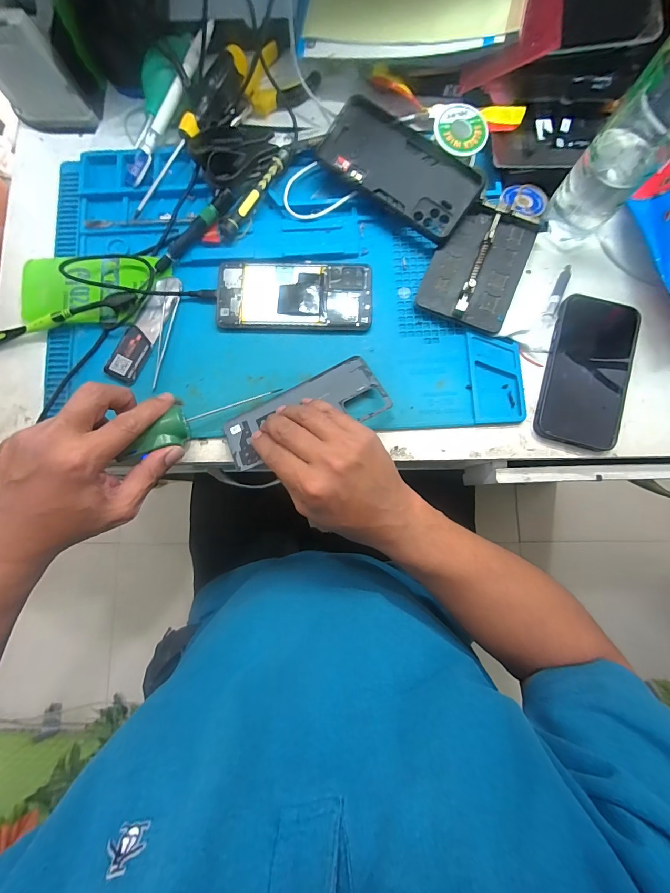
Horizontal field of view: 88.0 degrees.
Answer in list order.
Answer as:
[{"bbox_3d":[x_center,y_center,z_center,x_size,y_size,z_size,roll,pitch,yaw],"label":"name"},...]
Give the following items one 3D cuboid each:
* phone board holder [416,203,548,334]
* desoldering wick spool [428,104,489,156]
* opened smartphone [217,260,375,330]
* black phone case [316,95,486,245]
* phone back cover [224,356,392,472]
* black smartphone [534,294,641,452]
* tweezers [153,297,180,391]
[{"bbox_3d":[0.145,-0.183,0.344,0.088,0.016,0.125,23,83,4],"label":"phone board holder"},{"bbox_3d":[0.124,-0.318,0.346,0.052,0.014,0.061,0,82,1],"label":"desoldering wick spool"},{"bbox_3d":[-0.041,-0.155,0.355,0.156,0.006,0.072,0,82,1],"label":"opened smartphone"},{"bbox_3d":[0.066,-0.284,0.350,0.164,0.011,0.077,36,88,2],"label":"black phone case"},{"bbox_3d":[-0.029,-0.032,0.333,0.154,0.009,0.070,-28,61,-7],"label":"phone back cover"},{"bbox_3d":[0.246,-0.073,0.336,0.075,0.010,0.146,14,83,3],"label":"black smartphone"},{"bbox_3d":[-0.177,-0.106,0.351,0.015,0.006,0.097,12,83,3],"label":"tweezers"}]

